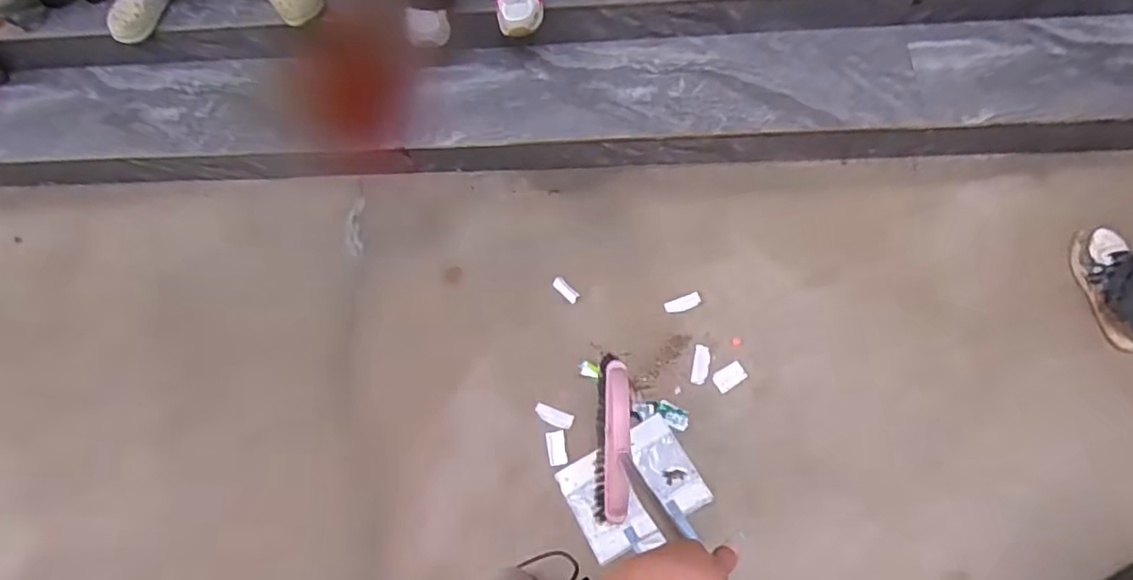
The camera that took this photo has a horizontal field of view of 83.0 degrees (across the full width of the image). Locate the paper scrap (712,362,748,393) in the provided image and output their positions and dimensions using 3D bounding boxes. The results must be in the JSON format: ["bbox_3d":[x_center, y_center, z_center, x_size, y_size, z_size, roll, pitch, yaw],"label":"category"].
[{"bbox_3d":[0.343,0.182,1.344,0.069,0.006,0.044,-30,68,-11],"label":"paper scrap"}]

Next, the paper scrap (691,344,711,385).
[{"bbox_3d":[0.286,0.160,1.359,0.033,0.004,0.085,10,71,9],"label":"paper scrap"}]

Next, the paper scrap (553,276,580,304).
[{"bbox_3d":[-0.002,-0.001,1.444,0.028,0.006,0.068,-41,67,-16],"label":"paper scrap"}]

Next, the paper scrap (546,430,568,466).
[{"bbox_3d":[-0.019,0.325,1.317,0.039,0.004,0.072,-8,62,-4],"label":"paper scrap"}]

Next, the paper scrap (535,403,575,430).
[{"bbox_3d":[-0.027,0.266,1.346,0.083,0.005,0.034,17,65,13],"label":"paper scrap"}]

